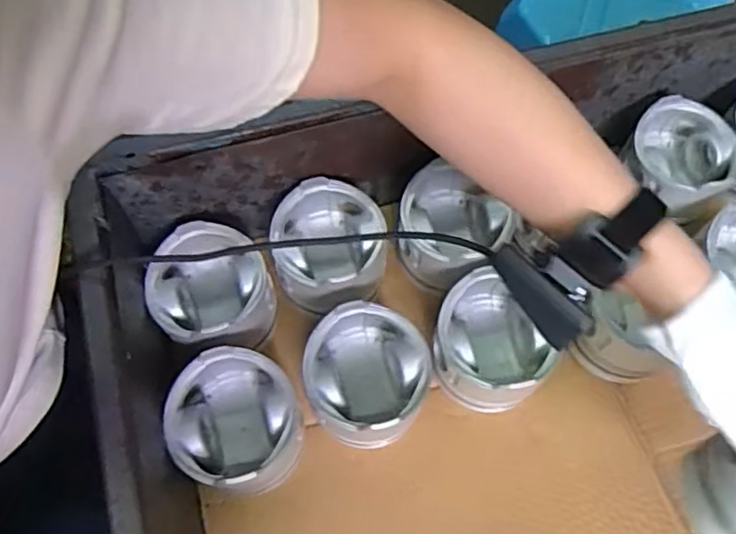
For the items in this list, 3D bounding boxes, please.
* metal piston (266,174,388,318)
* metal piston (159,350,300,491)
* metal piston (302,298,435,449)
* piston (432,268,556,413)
[{"bbox_3d":[-0.037,-0.012,0.588,0.107,0.076,0.116,11,65,4],"label":"metal piston"},{"bbox_3d":[-0.105,0.132,0.527,0.100,0.098,0.100,0,65,-1],"label":"metal piston"},{"bbox_3d":[-0.002,0.098,0.547,0.098,0.095,0.101,0,65,-1],"label":"metal piston"},{"bbox_3d":[0.108,0.066,0.559,0.105,0.080,0.103,21,66,8],"label":"piston"}]

